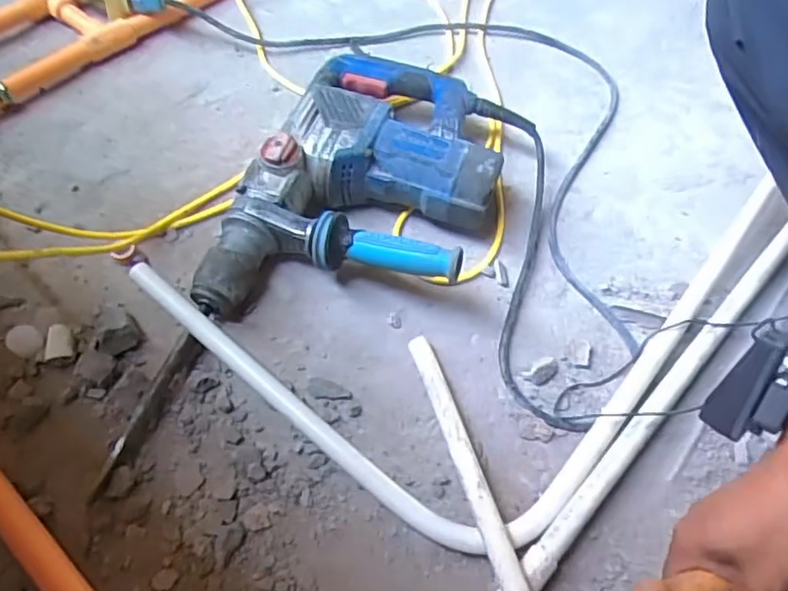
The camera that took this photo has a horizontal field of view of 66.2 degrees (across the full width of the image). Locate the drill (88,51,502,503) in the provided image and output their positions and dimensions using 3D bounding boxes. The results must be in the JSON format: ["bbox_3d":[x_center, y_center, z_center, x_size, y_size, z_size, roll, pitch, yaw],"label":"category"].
[{"bbox_3d":[-0.057,-0.048,0.606,0.236,0.094,0.528,22,57,9],"label":"drill"}]

